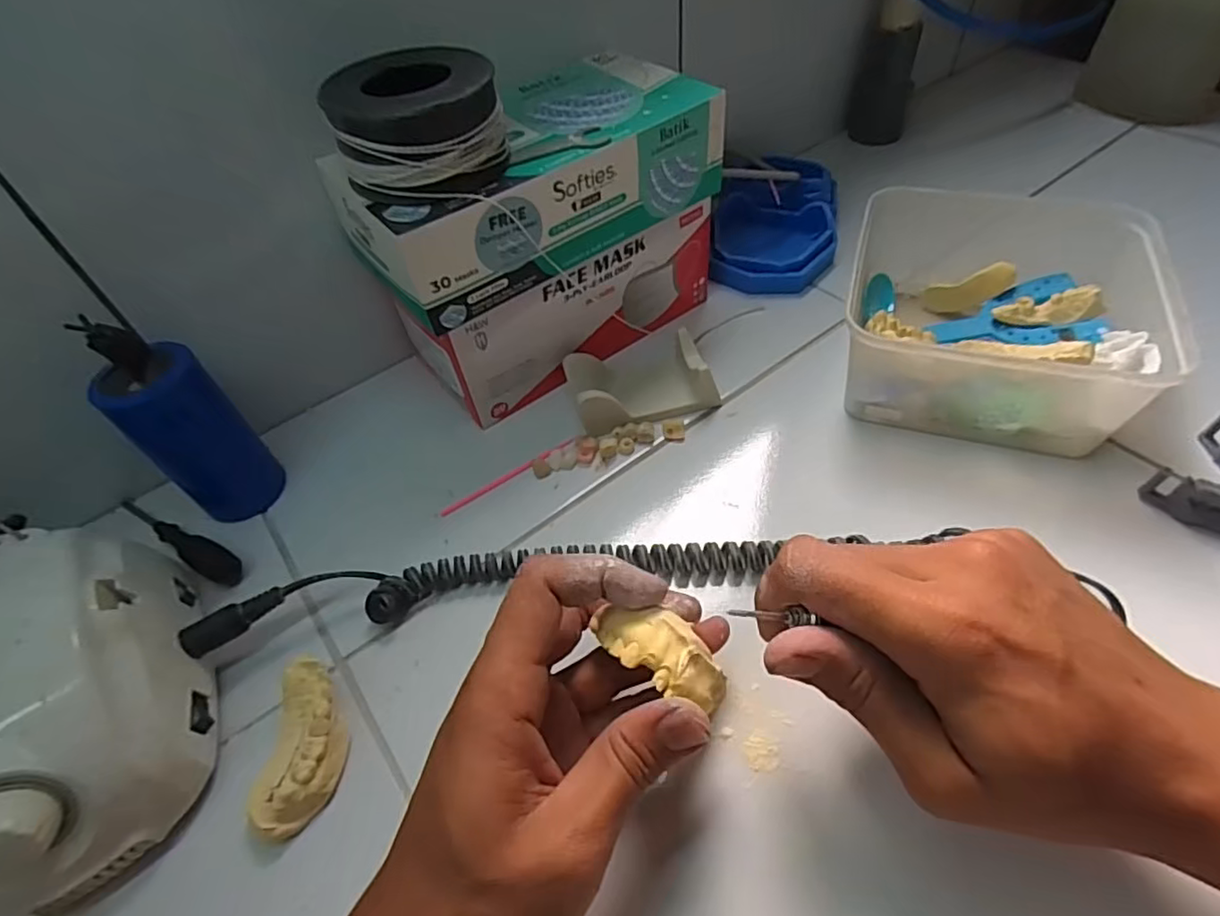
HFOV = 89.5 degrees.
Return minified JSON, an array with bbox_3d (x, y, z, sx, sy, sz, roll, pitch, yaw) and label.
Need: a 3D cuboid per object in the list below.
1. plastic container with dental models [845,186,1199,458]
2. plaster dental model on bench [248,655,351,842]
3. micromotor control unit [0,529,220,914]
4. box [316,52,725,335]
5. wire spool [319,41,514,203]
[{"bbox_3d":[0.235,-0.092,0.384,0.160,0.069,0.174,15,54,18],"label":"plastic container with dental models"},{"bbox_3d":[-0.135,0.128,0.273,0.031,0.023,0.069,0,51,6],"label":"plaster dental model on bench"},{"bbox_3d":[-0.235,0.105,0.261,0.099,0.081,0.134,-32,55,-19],"label":"micromotor control unit"},{"bbox_3d":[-0.049,-0.161,0.359,0.217,0.065,0.100,-34,55,-20],"label":"box"},{"bbox_3d":[-0.092,-0.162,0.302,0.070,0.049,0.064,-3,51,4],"label":"wire spool"}]

